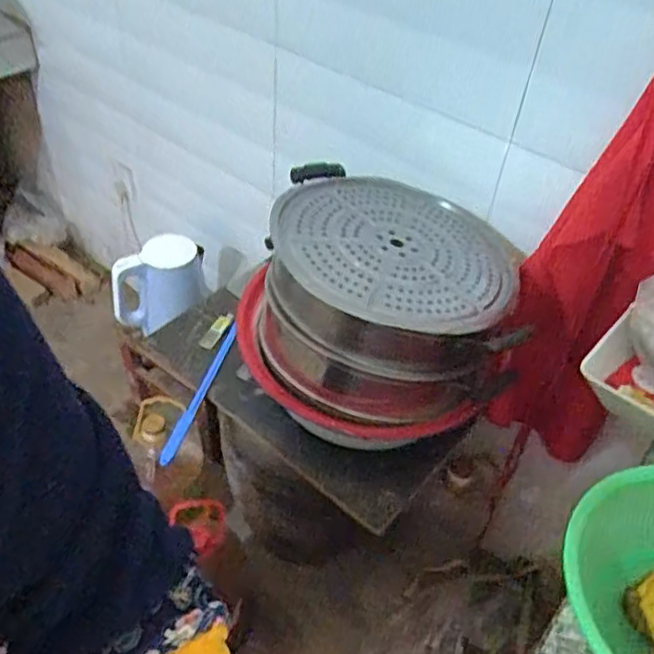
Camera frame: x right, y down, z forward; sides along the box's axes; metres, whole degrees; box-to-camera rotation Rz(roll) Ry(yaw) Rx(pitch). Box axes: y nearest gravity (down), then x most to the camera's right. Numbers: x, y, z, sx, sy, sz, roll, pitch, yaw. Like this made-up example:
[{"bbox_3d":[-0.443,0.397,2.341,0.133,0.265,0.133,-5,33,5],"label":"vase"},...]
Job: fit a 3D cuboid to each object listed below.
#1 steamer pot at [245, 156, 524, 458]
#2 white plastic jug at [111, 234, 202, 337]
[{"bbox_3d":[0.063,-0.045,0.880,0.344,0.231,0.309,2,42,-1],"label":"steamer pot"},{"bbox_3d":[-0.313,-0.081,1.231,0.165,0.159,0.131,23,46,22],"label":"white plastic jug"}]

